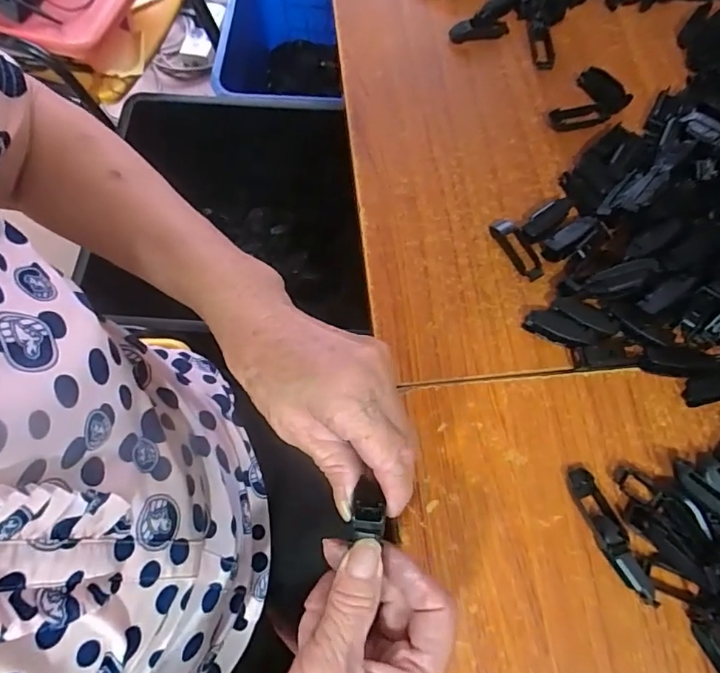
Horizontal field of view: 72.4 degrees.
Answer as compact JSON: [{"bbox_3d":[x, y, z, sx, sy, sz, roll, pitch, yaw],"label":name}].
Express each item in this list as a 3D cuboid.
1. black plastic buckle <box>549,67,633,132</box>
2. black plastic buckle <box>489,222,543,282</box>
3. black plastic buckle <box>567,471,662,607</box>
[{"bbox_3d":[0.208,-0.207,0.442,0.049,0.010,0.073,35,75,13],"label":"black plastic buckle"},{"bbox_3d":[0.125,-0.069,0.392,0.016,0.010,0.056,-29,72,-9],"label":"black plastic buckle"},{"bbox_3d":[0.160,0.128,0.314,0.018,0.017,0.087,-21,71,-6],"label":"black plastic buckle"}]

